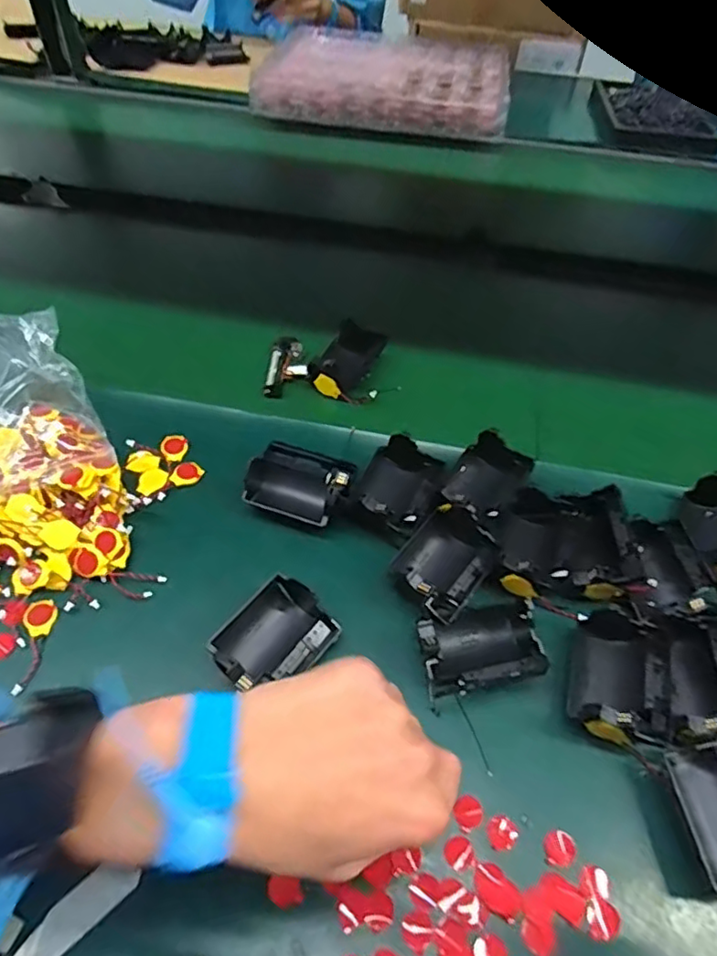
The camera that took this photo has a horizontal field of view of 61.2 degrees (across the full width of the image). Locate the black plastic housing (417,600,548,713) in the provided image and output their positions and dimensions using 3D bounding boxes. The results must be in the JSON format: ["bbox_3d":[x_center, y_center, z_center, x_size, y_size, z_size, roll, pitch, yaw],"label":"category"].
[{"bbox_3d":[0.074,0.103,0.372,0.077,0.038,0.054,-13,53,-12],"label":"black plastic housing"}]

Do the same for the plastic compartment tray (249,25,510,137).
[{"bbox_3d":[0.045,-0.648,0.970,0.374,0.048,0.304,5,52,2],"label":"plastic compartment tray"}]

